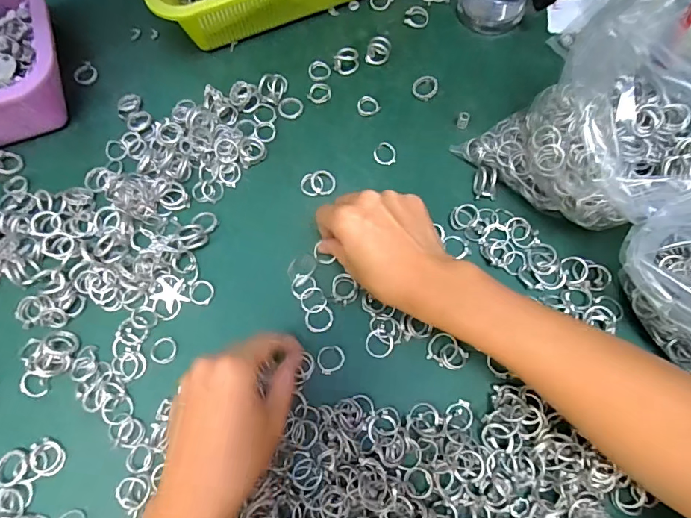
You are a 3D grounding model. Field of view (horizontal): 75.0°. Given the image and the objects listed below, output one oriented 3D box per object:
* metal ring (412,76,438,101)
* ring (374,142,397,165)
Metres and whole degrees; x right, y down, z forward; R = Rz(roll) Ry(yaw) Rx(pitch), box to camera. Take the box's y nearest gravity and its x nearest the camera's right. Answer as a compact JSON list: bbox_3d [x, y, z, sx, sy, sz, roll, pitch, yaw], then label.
[{"bbox_3d":[0.077,-0.166,0.435,0.023,0.009,0.023,0,69,1],"label":"metal ring"},{"bbox_3d":[0.036,-0.098,0.413,0.021,0.004,0.024,3,69,2],"label":"ring"}]

